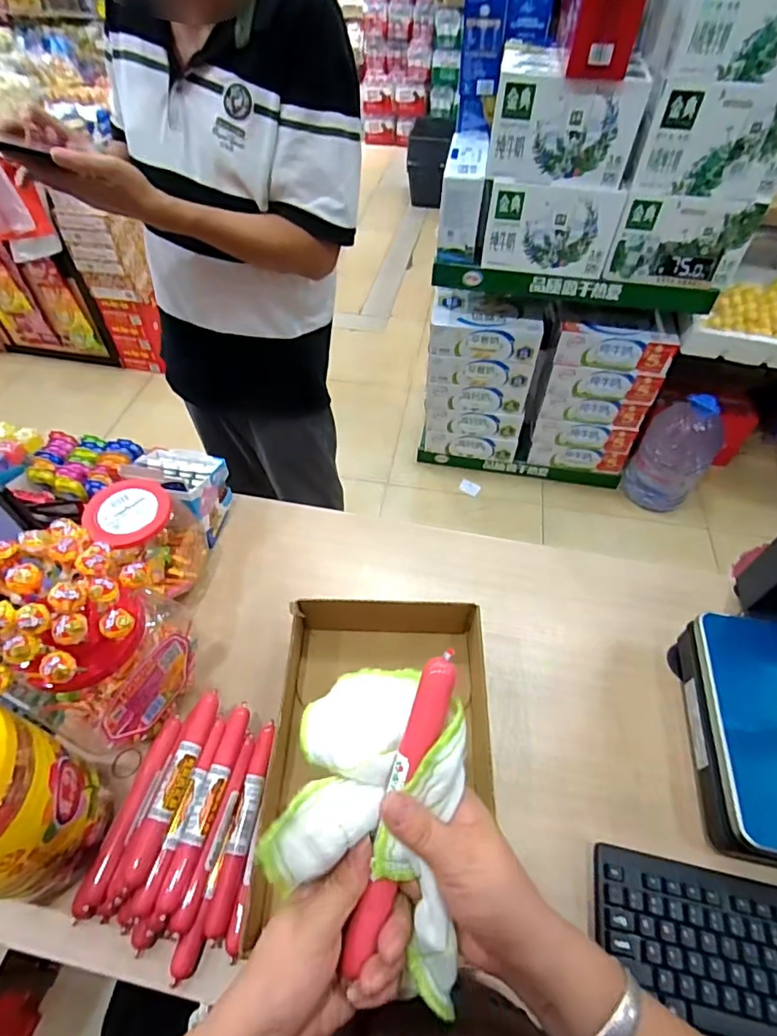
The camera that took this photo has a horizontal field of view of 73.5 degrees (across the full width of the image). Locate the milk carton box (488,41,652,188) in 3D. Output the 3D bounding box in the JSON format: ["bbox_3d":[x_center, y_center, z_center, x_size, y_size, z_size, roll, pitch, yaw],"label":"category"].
[{"bbox_3d":[0.436,-0.997,1.297,0.336,0.209,0.222,10,52,7],"label":"milk carton box"}]

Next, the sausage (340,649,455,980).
[{"bbox_3d":[0.009,0.175,0.323,0.022,0.016,0.187,15,85,11],"label":"sausage"}]

